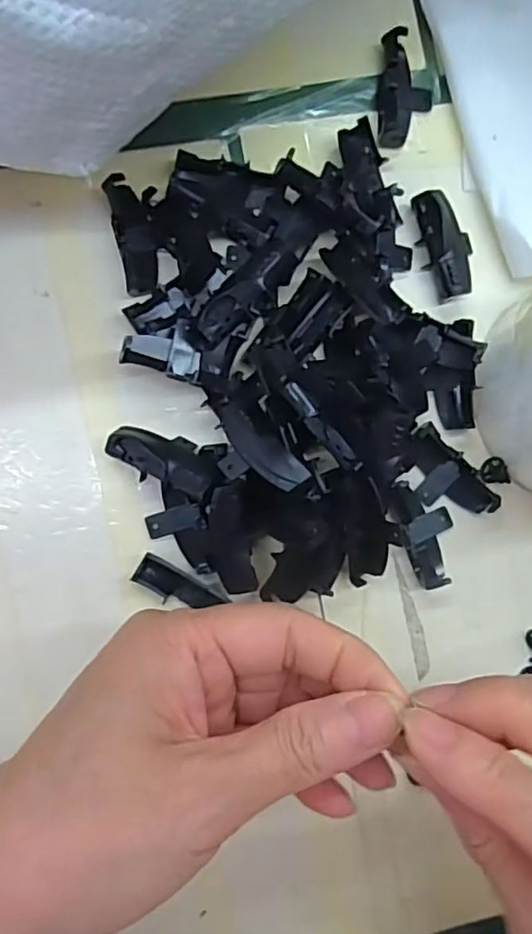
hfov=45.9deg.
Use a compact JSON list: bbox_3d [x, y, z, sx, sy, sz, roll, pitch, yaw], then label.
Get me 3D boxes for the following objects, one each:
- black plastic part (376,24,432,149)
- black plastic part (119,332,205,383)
[{"bbox_3d":[0.054,-0.146,0.244,0.023,0.009,0.042,9,88,-7],"label":"black plastic part"},{"bbox_3d":[-0.036,-0.039,0.218,0.031,0.008,0.017,3,88,-38],"label":"black plastic part"}]

